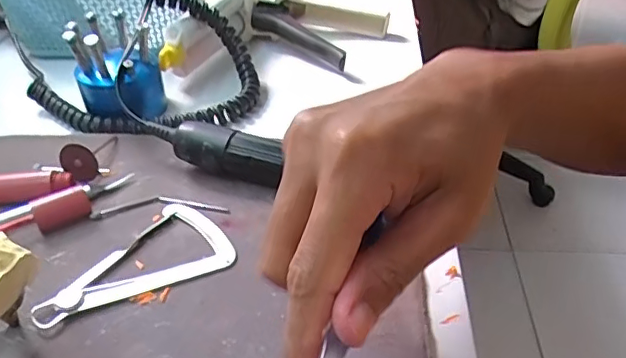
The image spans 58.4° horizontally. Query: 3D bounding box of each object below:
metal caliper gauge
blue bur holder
[{"bbox_3d":[-0.094,0.041,0.293,0.097,0.004,0.057,-17,40,-19],"label":"metal caliper gauge"},{"bbox_3d":[-0.140,-0.080,0.401,0.058,0.069,0.059,-14,39,-16],"label":"blue bur holder"}]

